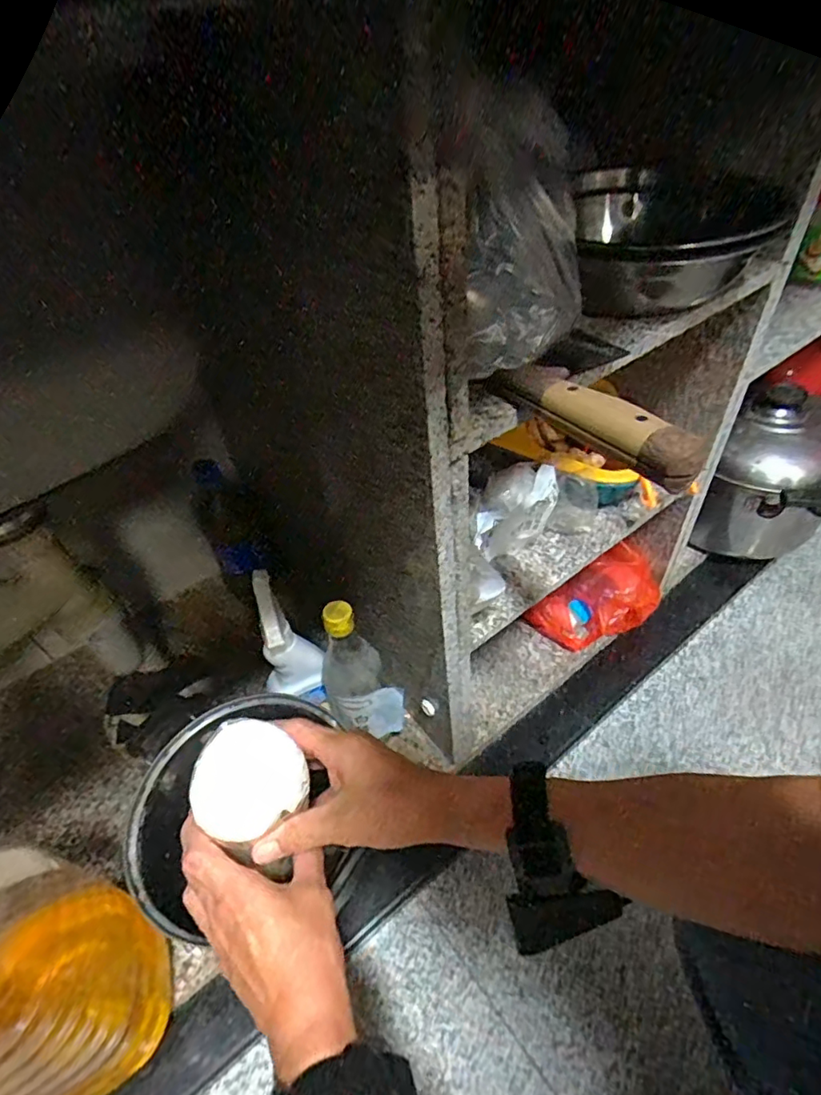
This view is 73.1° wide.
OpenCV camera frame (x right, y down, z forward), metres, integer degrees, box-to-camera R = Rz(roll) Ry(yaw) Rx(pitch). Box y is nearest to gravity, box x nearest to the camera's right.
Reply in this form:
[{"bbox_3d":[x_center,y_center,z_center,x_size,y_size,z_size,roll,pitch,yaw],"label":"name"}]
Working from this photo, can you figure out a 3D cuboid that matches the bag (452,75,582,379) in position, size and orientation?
[{"bbox_3d":[0.069,-0.186,0.342,0.071,0.132,0.082,7,47,15],"label":"bag"}]

